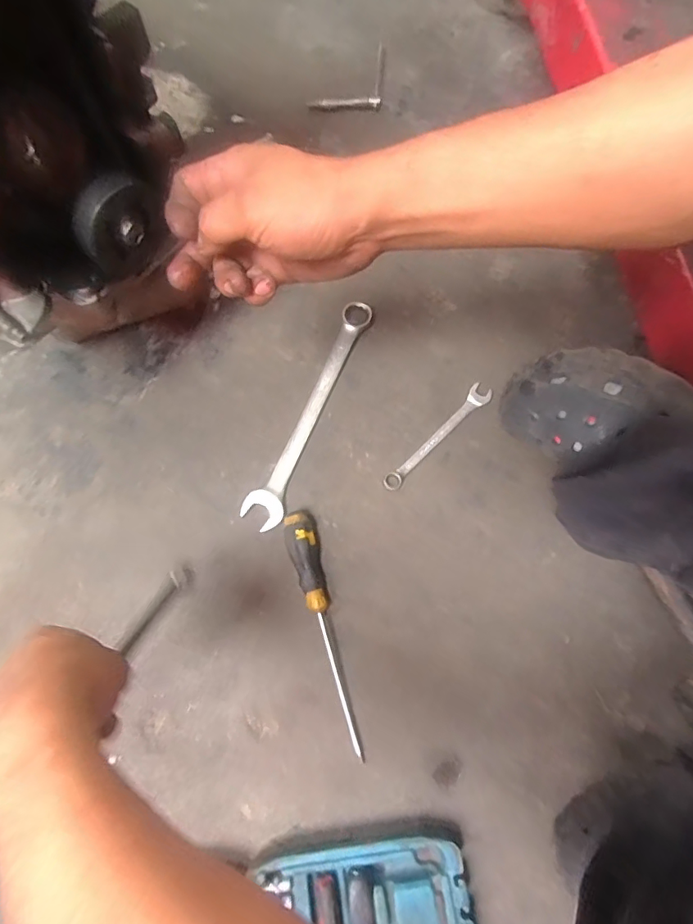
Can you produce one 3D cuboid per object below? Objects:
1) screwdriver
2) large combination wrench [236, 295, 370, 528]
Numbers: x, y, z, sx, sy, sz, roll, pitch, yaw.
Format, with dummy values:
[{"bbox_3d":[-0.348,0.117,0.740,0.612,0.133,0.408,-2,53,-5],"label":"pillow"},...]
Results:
[{"bbox_3d":[-0.027,0.168,0.494,0.031,0.031,0.239,-12,78,-2],"label":"screwdriver"},{"bbox_3d":[-0.036,-0.059,0.561,0.041,0.019,0.282,25,79,6],"label":"large combination wrench"}]

